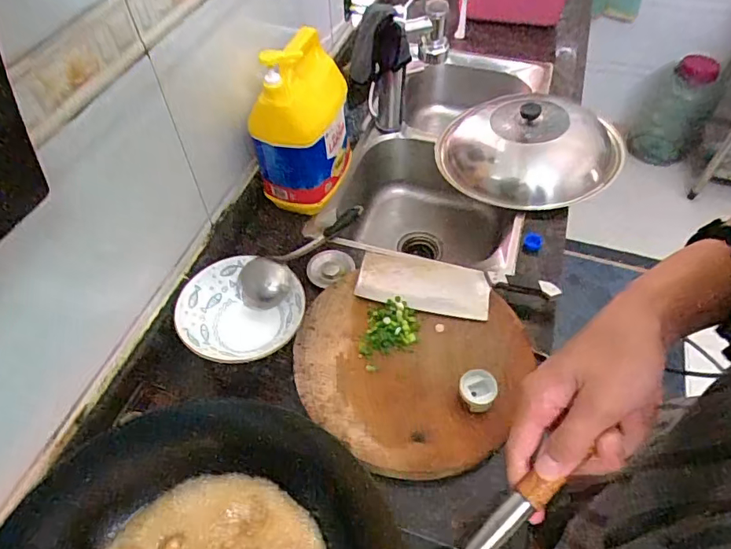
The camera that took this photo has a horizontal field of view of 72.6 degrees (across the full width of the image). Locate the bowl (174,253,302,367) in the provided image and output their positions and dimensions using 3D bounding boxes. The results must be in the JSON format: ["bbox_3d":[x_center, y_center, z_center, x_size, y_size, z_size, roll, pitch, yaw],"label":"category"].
[{"bbox_3d":[-0.196,0.067,0.784,0.185,0.067,0.176,0,53,0],"label":"bowl"}]

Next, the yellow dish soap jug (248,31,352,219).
[{"bbox_3d":[-0.115,-0.270,0.874,0.159,0.295,0.146,-5,53,-4],"label":"yellow dish soap jug"}]

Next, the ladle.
[{"bbox_3d":[-0.108,-0.045,0.875,0.073,0.052,0.295,25,42,18],"label":"ladle"}]

